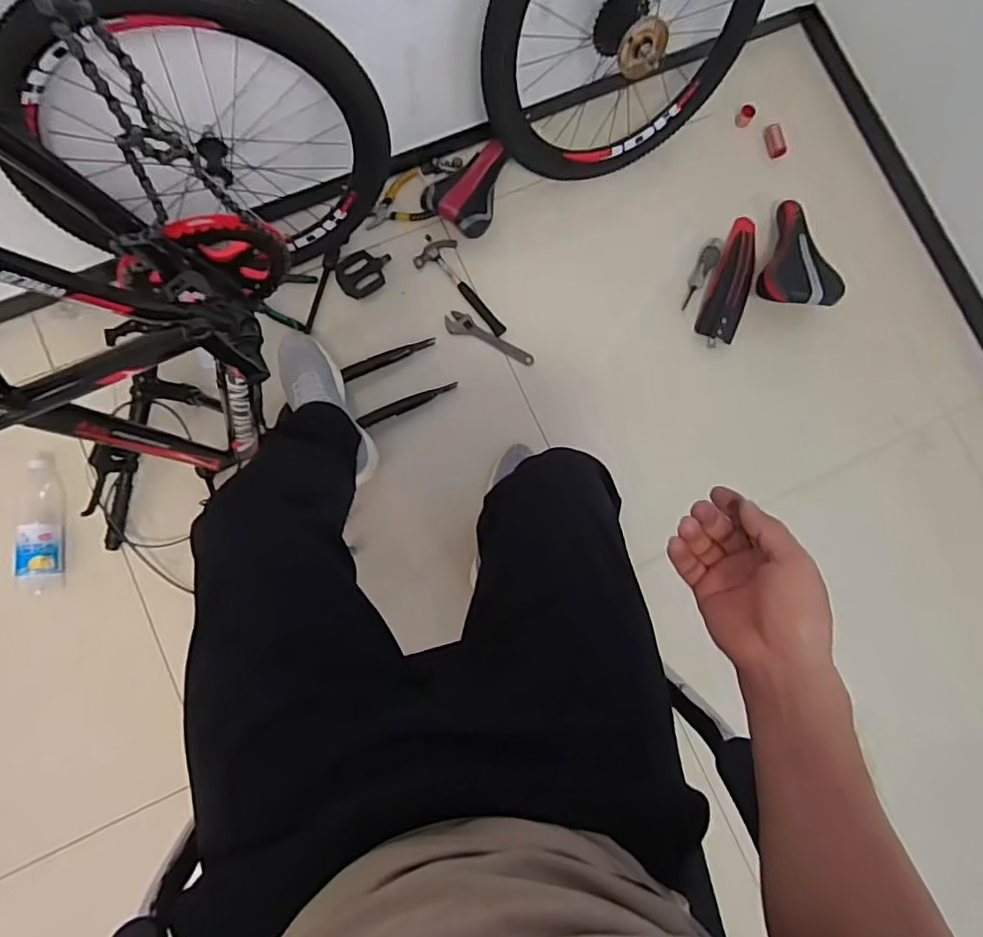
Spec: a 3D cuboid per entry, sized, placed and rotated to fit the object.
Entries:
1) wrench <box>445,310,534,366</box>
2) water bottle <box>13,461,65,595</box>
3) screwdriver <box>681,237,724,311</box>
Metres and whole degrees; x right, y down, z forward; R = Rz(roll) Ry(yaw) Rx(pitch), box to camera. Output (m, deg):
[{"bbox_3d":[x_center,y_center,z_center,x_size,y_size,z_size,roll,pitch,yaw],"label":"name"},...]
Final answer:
[{"bbox_3d":[-0.002,-0.261,1.129,0.192,0.009,0.046,25,81,0],"label":"wrench"},{"bbox_3d":[-0.809,0.100,0.998,0.065,0.066,0.245,-13,83,-6],"label":"water bottle"},{"bbox_3d":[0.438,-0.406,1.169,0.034,0.045,0.169,23,81,-1],"label":"screwdriver"}]

